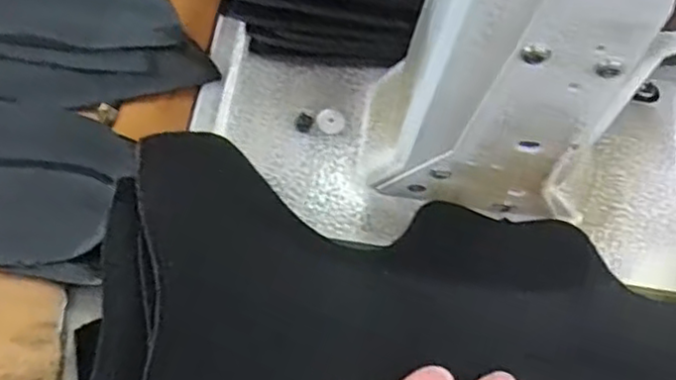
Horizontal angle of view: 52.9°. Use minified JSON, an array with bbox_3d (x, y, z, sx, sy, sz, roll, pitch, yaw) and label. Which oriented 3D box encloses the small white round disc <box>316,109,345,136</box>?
[{"bbox_3d":[-0.003,-0.028,0.277,0.011,0.004,0.012,3,56,-5],"label":"small white round disc"}]

